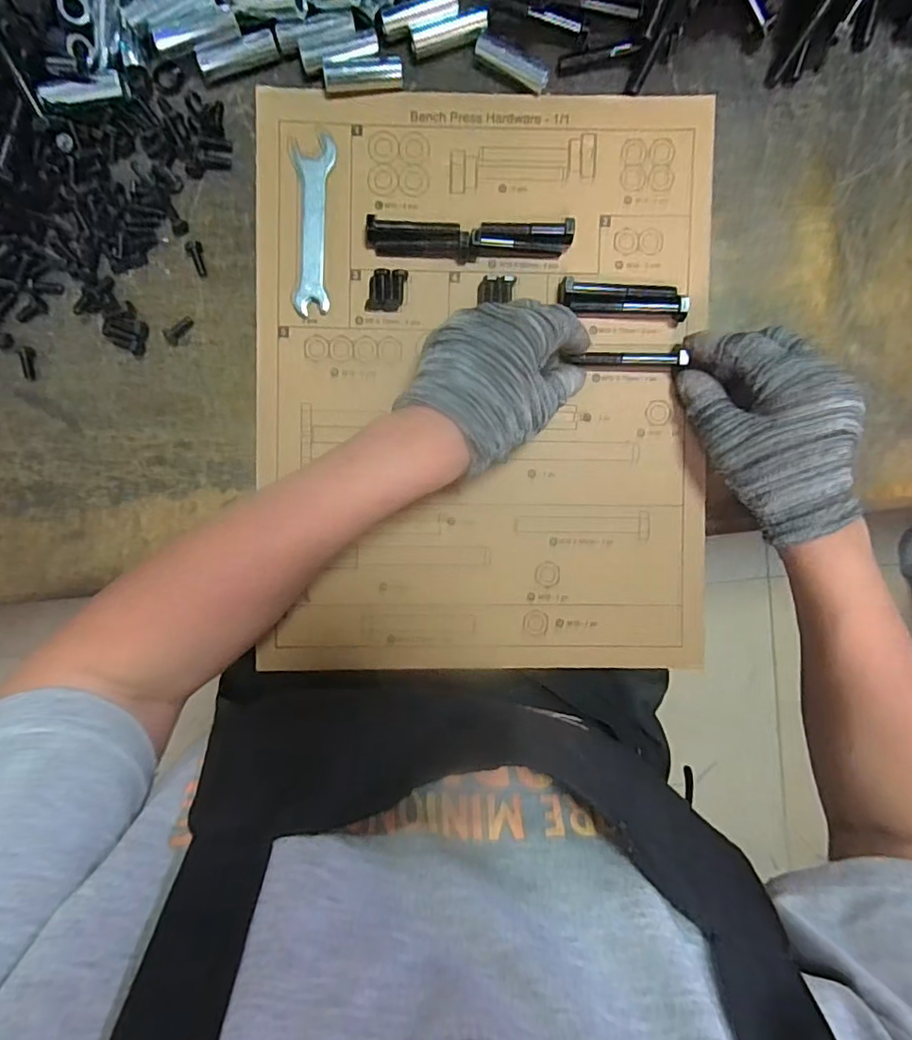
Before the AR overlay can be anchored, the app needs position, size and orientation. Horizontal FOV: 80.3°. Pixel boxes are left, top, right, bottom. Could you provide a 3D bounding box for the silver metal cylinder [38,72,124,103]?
[{"bbox_3d":[-0.220,-0.255,0.319,0.045,0.009,0.008,-18,95,-12],"label":"silver metal cylinder"}]

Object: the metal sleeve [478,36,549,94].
[{"bbox_3d":[0.035,-0.286,0.340,0.048,0.011,0.016,28,91,-3],"label":"metal sleeve"}]

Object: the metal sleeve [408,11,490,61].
[{"bbox_3d":[-0.004,-0.304,0.338,0.049,0.011,0.015,-18,93,-1],"label":"metal sleeve"}]

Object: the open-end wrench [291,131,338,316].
[{"bbox_3d":[-0.089,-0.184,0.341,0.026,0.004,0.104,0,92,-2],"label":"open-end wrench"}]

